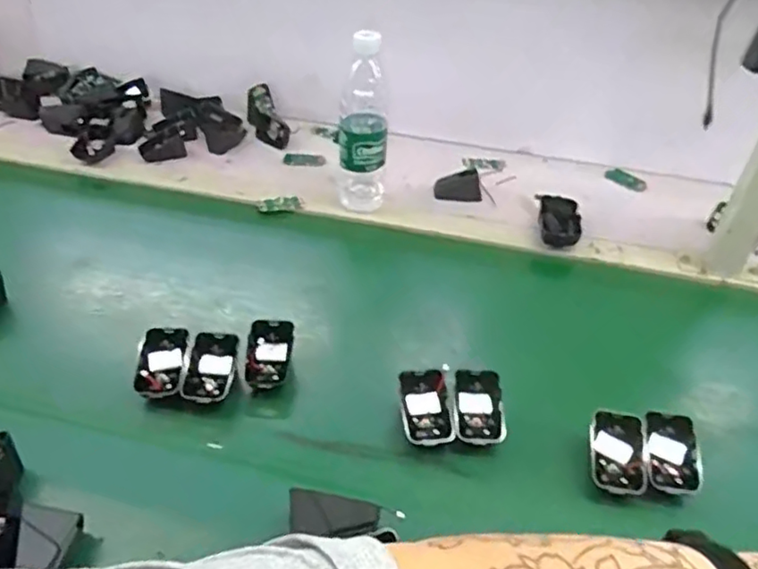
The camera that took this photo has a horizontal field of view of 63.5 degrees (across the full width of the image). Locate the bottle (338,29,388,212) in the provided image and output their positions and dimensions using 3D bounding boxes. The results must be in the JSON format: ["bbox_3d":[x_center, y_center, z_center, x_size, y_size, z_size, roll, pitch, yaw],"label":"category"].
[{"bbox_3d":[-0.021,-0.205,0.800,0.063,0.225,0.076,0,38,-3],"label":"bottle"}]

